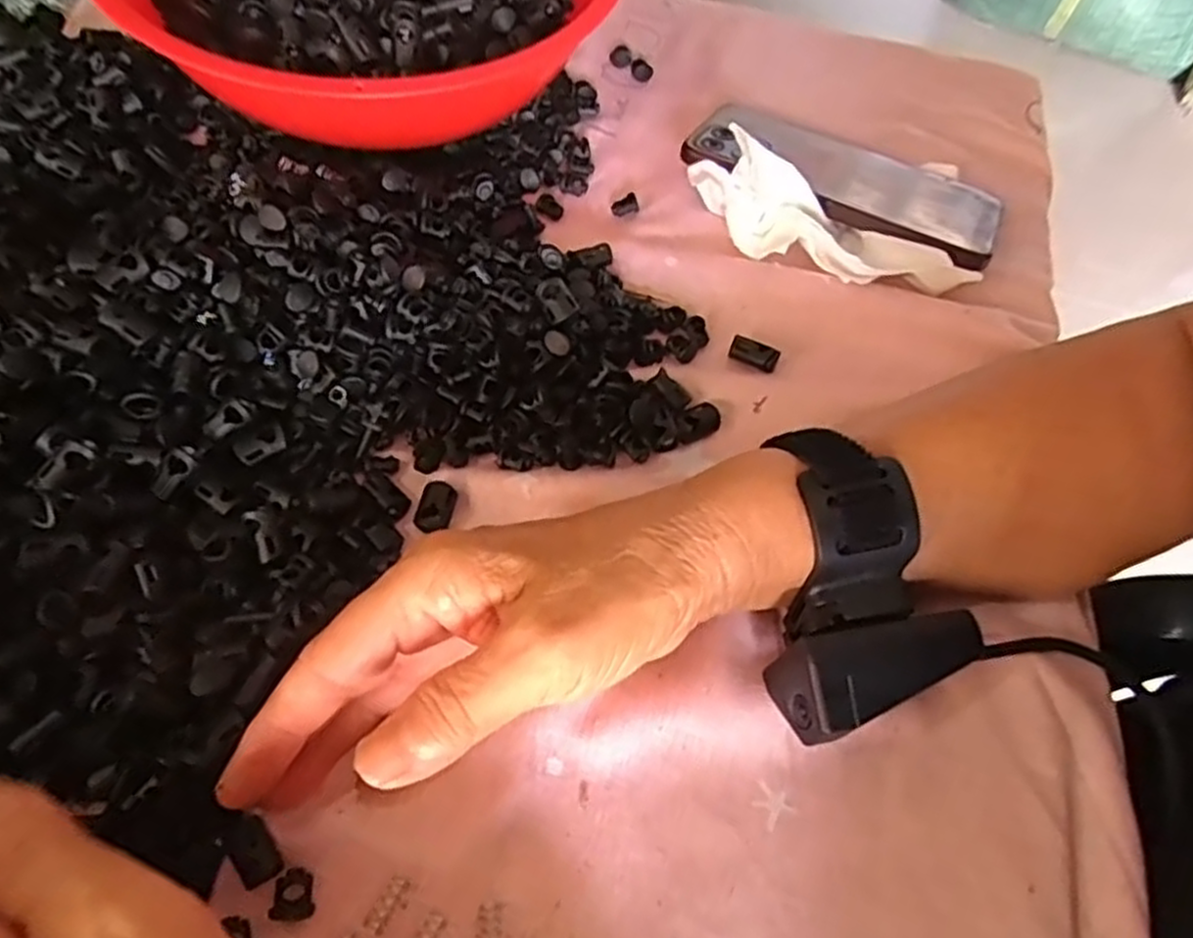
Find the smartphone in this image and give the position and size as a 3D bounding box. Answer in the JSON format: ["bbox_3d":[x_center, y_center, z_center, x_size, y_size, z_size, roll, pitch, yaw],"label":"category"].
[{"bbox_3d":[0.128,-0.150,0.382,0.160,0.012,0.077,25,50,10],"label":"smartphone"}]

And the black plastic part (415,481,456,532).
[{"bbox_3d":[-0.064,0.014,0.293,0.014,0.006,0.020,9,61,2],"label":"black plastic part"}]

